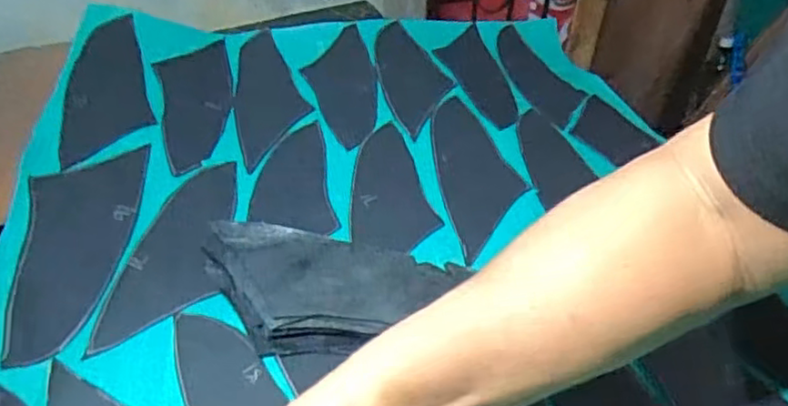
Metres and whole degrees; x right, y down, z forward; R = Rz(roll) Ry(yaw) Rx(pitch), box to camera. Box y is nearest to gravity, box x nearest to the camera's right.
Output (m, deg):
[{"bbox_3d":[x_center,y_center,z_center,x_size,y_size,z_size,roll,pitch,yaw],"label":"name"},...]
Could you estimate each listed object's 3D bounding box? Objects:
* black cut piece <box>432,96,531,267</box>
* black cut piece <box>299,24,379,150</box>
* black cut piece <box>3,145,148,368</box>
[{"bbox_3d":[0.070,-0.028,0.570,0.068,0.010,0.190,-3,45,-9],"label":"black cut piece"},{"bbox_3d":[-0.049,-0.121,0.667,0.066,0.011,0.153,-12,58,-12],"label":"black cut piece"},{"bbox_3d":[-0.221,0.030,0.474,0.074,0.008,0.187,14,45,-31],"label":"black cut piece"}]

